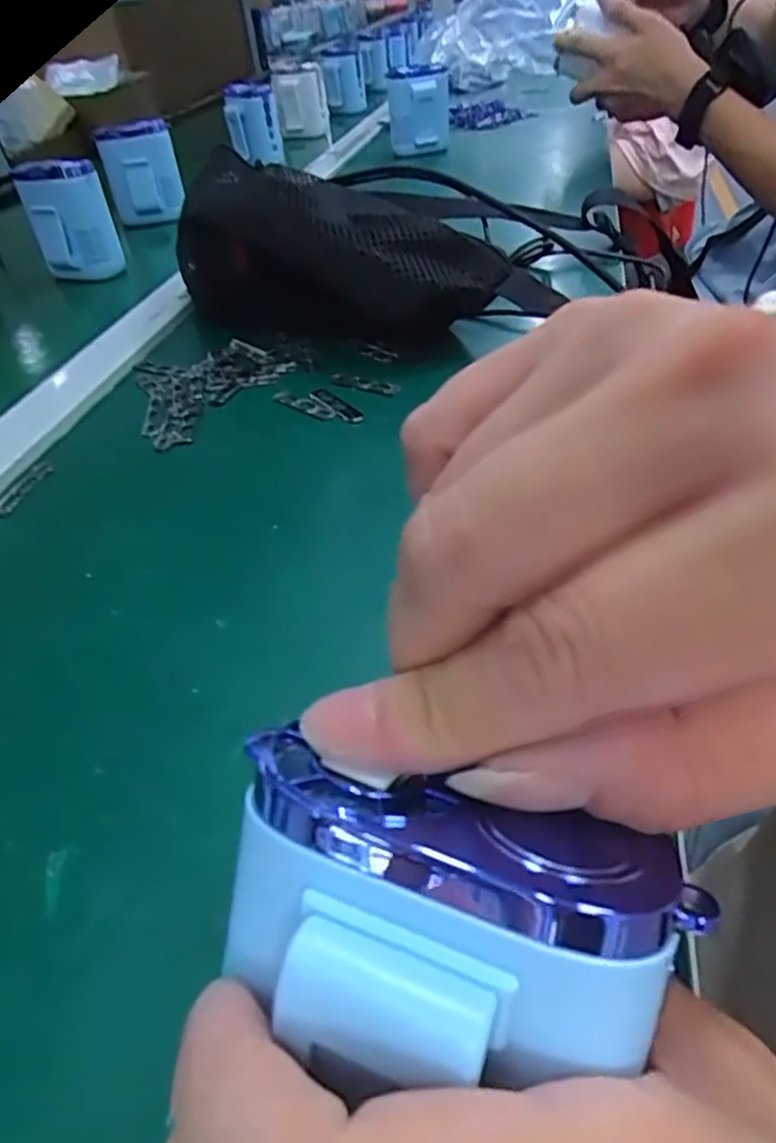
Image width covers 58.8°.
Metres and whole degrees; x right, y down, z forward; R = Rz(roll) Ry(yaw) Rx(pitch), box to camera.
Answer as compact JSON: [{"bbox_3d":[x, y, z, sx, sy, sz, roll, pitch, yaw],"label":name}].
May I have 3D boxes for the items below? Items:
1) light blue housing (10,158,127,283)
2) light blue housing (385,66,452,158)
[{"bbox_3d":[-0.254,-0.283,0.552,0.060,0.078,0.051,-21,45,-16],"label":"light blue housing"},{"bbox_3d":[0.036,-0.526,0.791,0.072,0.088,0.044,-1,43,6],"label":"light blue housing"}]

